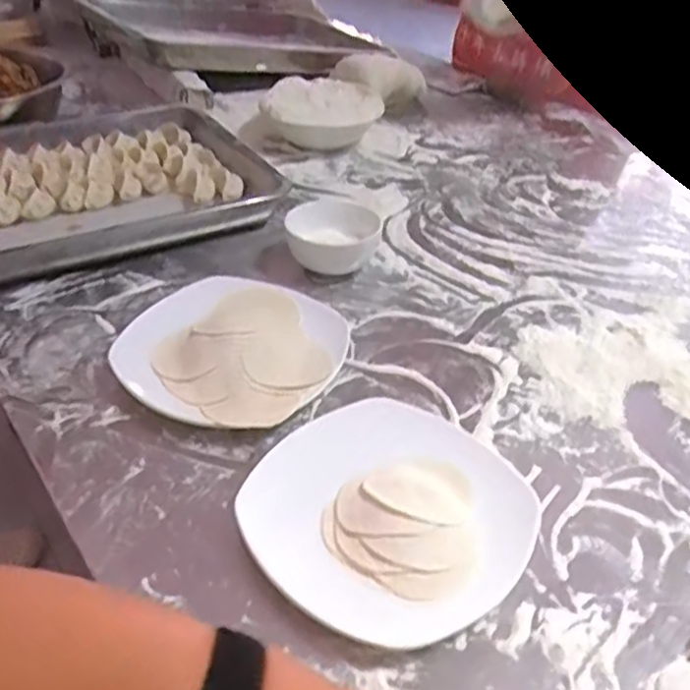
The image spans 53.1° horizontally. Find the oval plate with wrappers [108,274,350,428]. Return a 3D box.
[{"bbox_3d":[-0.097,0.000,0.595,0.181,0.034,0.175,13,39,15],"label":"oval plate with wrappers"}]

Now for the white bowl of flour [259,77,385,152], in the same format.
[{"bbox_3d":[-0.033,-0.348,1.031,0.174,0.069,0.146,-2,37,-4],"label":"white bowl of flour"}]

